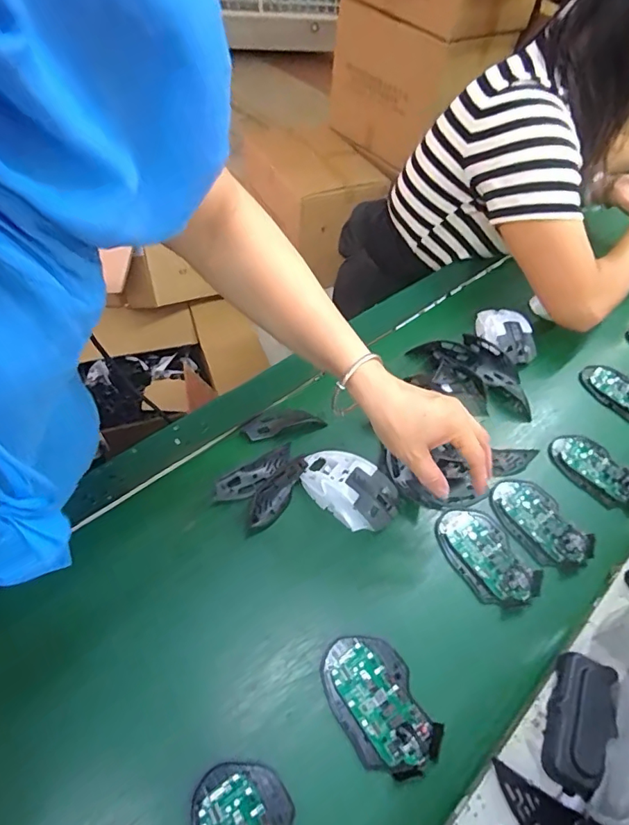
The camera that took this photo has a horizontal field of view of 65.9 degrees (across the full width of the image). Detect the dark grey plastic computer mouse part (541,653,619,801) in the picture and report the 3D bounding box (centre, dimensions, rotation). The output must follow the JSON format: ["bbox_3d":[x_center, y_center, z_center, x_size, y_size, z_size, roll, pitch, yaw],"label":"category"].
[{"bbox_3d":[0.230,0.267,0.423,0.048,0.028,0.106,30,53,18],"label":"dark grey plastic computer mouse part"}]

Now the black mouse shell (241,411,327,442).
[{"bbox_3d":[-0.037,0.013,0.585,0.097,0.011,0.026,-11,52,-16],"label":"black mouse shell"}]

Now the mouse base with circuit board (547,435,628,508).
[{"bbox_3d":[0.347,0.069,0.596,0.062,0.028,0.111,-25,57,-25],"label":"mouse base with circuit board"}]

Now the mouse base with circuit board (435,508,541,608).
[{"bbox_3d":[0.183,0.150,0.515,0.073,0.033,0.112,-20,54,-22],"label":"mouse base with circuit board"}]

